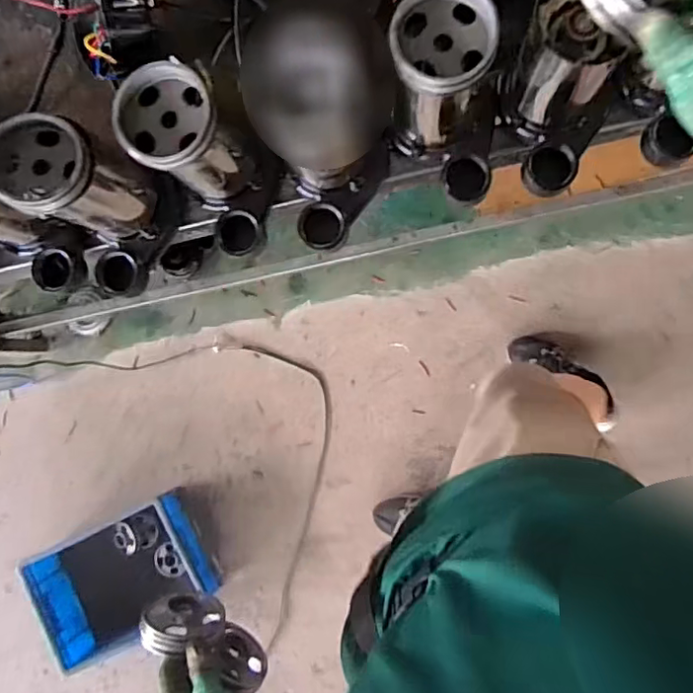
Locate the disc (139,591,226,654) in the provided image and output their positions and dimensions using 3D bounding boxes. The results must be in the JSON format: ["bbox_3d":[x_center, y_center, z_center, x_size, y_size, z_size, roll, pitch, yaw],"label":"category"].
[{"bbox_3d":[-0.179,0.301,0.652,0.080,0.084,0.031,7,93,5],"label":"disc"}]

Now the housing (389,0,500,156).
[{"bbox_3d":[0.099,-0.259,0.575,0.102,0.164,0.099,0,89,6],"label":"housing"}]

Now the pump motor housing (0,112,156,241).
[{"bbox_3d":[-0.281,-0.167,0.620,0.106,0.164,0.104,24,92,6],"label":"pump motor housing"}]

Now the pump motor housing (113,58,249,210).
[{"bbox_3d":[-0.155,-0.211,0.604,0.089,0.169,0.088,0,89,6],"label":"pump motor housing"}]

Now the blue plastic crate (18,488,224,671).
[{"bbox_3d":[-0.546,0.588,1.475,0.402,0.183,0.305,-25,86,5],"label":"blue plastic crate"}]

